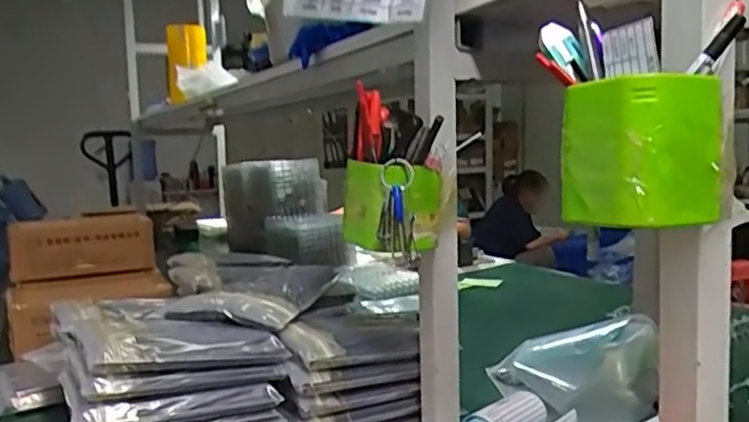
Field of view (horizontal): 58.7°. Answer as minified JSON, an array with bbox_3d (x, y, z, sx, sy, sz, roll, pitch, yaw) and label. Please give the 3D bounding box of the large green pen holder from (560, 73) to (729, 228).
[{"bbox_3d":[0.153,-0.033,0.385,0.066,0.078,0.074,-5,7,-35],"label":"large green pen holder"}]

